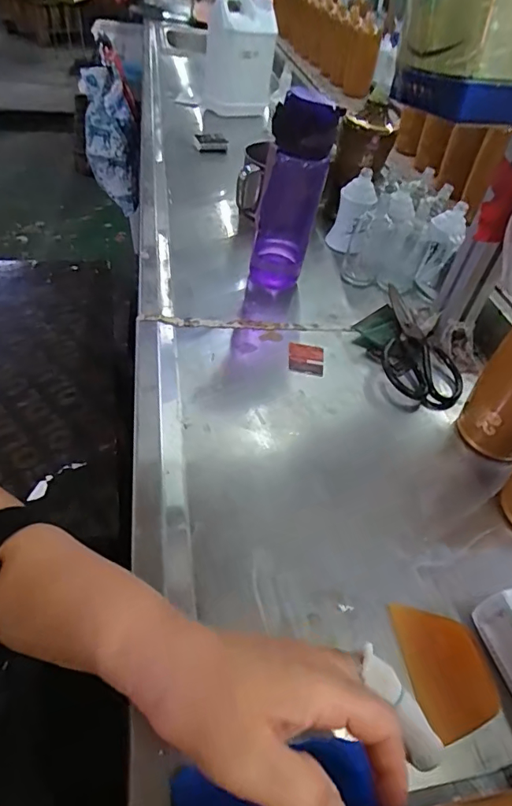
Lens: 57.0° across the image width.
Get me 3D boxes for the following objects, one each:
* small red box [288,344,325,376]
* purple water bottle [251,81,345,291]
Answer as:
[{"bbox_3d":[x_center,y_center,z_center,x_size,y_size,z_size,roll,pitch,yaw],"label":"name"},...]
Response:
[{"bbox_3d":[0.058,-0.050,0.546,0.041,0.004,0.043,7,56,1],"label":"small red box"},{"bbox_3d":[0.041,-0.245,0.577,0.083,0.229,0.059,12,46,3],"label":"purple water bottle"}]

